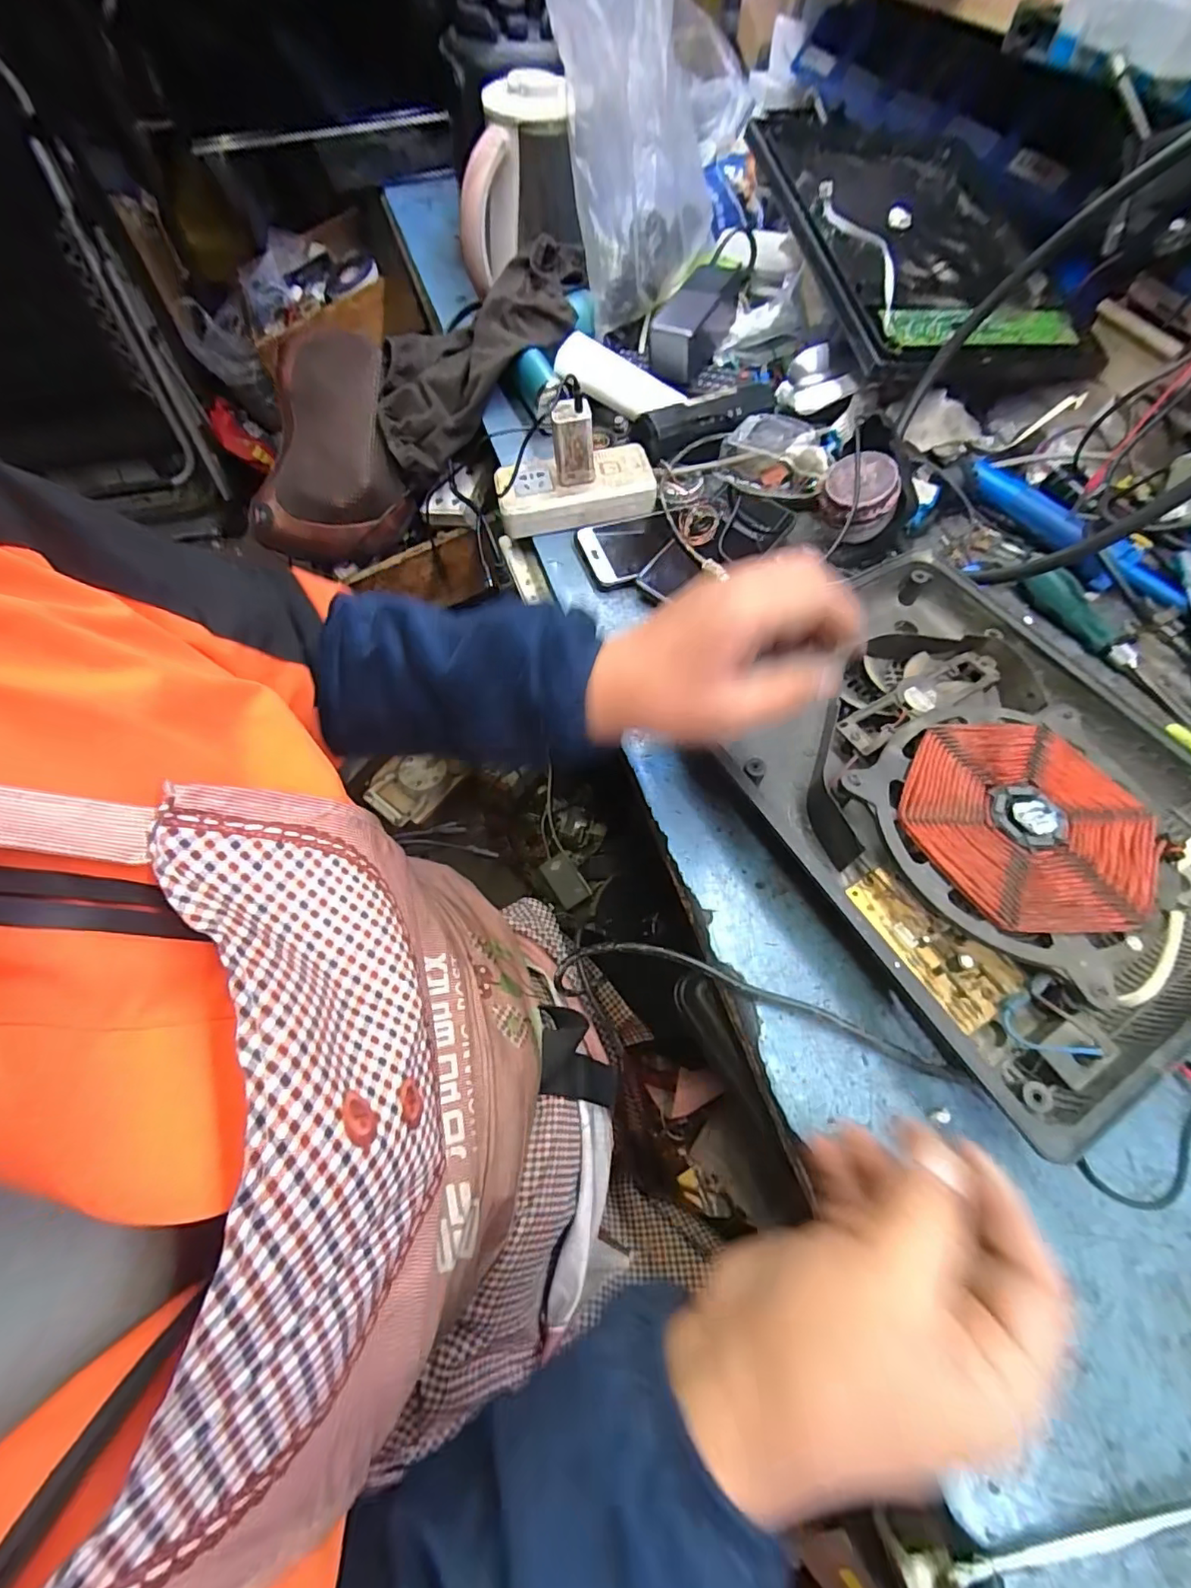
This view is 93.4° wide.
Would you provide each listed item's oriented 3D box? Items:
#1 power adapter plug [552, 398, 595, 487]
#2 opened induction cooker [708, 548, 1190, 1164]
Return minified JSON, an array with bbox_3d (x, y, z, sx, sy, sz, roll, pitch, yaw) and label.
[{"bbox_3d":[-0.020,-0.316,0.512,0.036,0.066,0.030,0,62,-1],"label":"power adapter plug"},{"bbox_3d":[0.250,-0.005,0.383,0.282,0.056,0.336,-27,65,-14],"label":"opened induction cooker"}]

